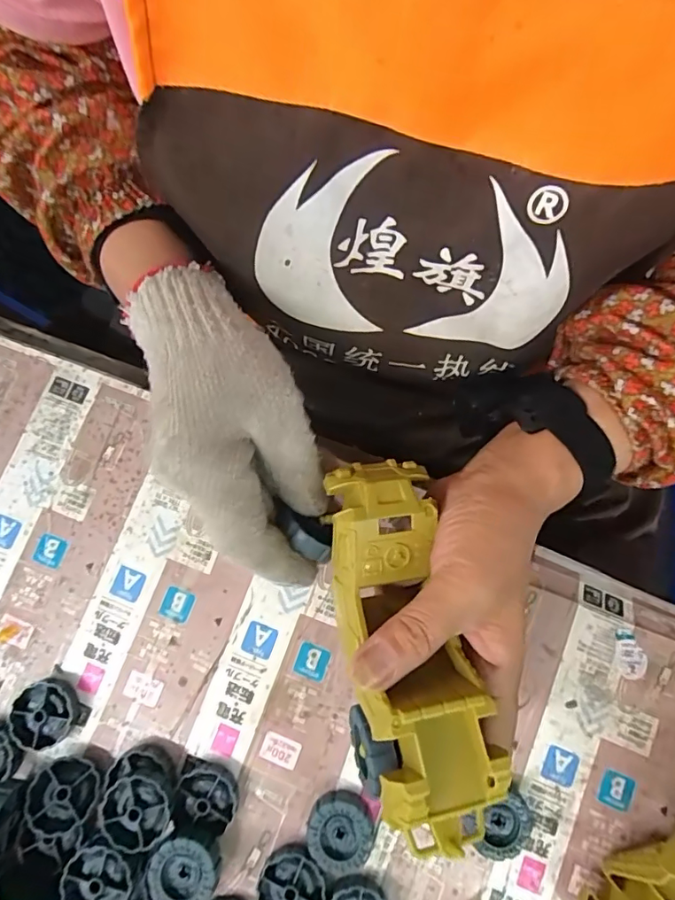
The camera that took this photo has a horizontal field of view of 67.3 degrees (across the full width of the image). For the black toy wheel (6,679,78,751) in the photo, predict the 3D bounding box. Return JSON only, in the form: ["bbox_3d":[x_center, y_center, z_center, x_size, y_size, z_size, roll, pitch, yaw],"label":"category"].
[{"bbox_3d":[-0.183,0.165,0.317,0.039,0.011,0.038,0,79,1],"label":"black toy wheel"}]

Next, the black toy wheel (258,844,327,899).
[{"bbox_3d":[-0.026,0.255,0.295,0.037,0.013,0.039,0,79,1],"label":"black toy wheel"}]

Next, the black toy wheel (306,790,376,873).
[{"bbox_3d":[0.002,0.225,0.300,0.038,0.012,0.039,0,79,1],"label":"black toy wheel"}]

